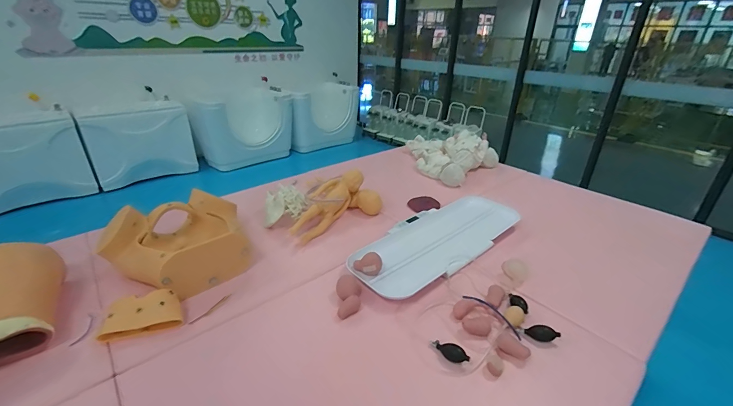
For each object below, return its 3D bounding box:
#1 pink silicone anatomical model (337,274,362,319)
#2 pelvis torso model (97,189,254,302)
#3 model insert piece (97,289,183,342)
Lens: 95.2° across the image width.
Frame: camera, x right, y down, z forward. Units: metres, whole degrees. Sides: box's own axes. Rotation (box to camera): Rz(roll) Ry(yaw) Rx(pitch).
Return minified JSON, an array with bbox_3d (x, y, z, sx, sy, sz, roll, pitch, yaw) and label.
[{"bbox_3d":[-0.049,0.266,0.962,0.068,0.057,0.120,1,27,-2],"label":"pink silicone anatomical model"},{"bbox_3d":[-0.593,0.136,1.066,0.384,0.162,0.329,-16,33,-31],"label":"pelvis torso model"},{"bbox_3d":[-0.583,0.292,0.870,0.175,0.070,0.088,-10,30,-22],"label":"model insert piece"}]

